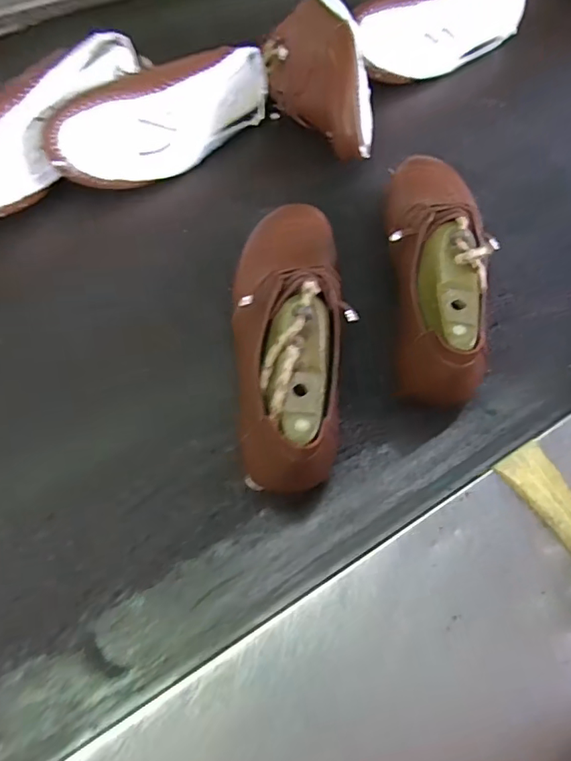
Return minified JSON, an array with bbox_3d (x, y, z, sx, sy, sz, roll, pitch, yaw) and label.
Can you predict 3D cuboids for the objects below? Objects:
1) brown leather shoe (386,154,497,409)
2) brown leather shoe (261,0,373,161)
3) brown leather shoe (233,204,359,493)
[{"bbox_3d":[0.119,-0.106,0.408,0.070,0.071,0.243,4,59,5],"label":"brown leather shoe"},{"bbox_3d":[0.031,-0.308,0.537,0.092,0.082,0.213,-6,61,-4],"label":"brown leather shoe"},{"bbox_3d":[0.004,-0.042,0.379,0.081,0.109,0.235,-4,61,-3],"label":"brown leather shoe"}]

